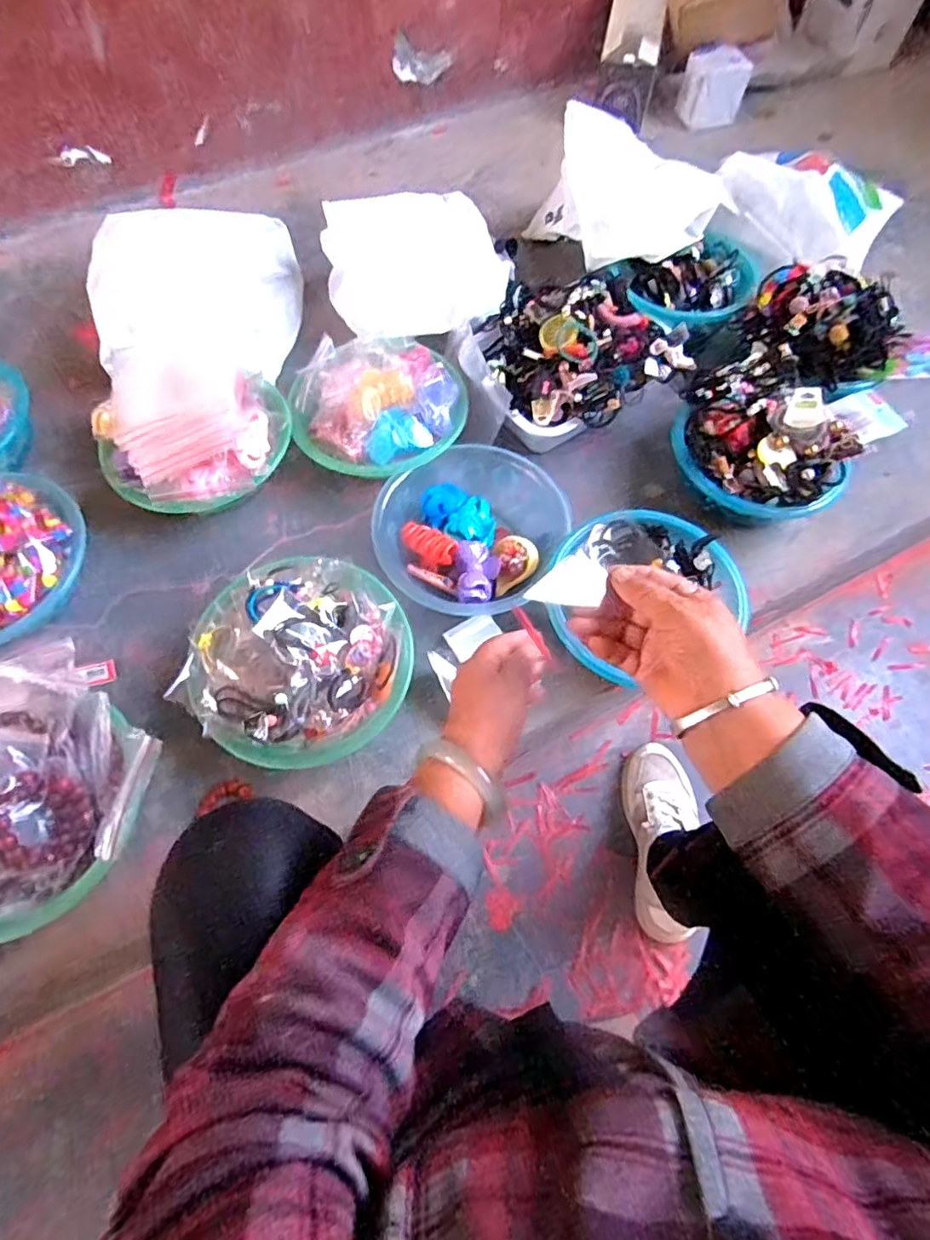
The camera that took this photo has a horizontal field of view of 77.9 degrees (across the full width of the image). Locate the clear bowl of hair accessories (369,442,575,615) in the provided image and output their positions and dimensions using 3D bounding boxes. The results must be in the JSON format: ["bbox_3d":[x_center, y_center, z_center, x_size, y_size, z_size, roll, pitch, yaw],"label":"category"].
[{"bbox_3d":[0.004,-0.113,0.739,0.211,0.074,0.222,0,65,0],"label":"clear bowl of hair accessories"}]

